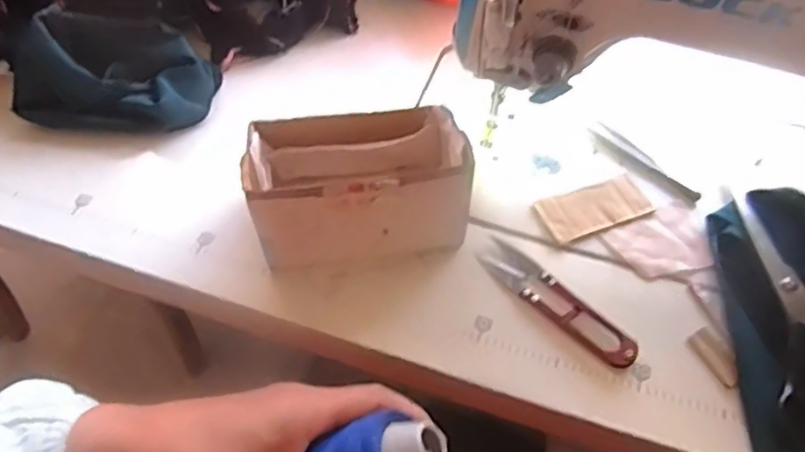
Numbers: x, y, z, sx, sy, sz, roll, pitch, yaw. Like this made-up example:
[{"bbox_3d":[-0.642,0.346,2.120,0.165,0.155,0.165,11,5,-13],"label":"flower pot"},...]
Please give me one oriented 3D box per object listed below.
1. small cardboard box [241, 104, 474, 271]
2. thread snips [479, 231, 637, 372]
[{"bbox_3d":[-0.029,-0.031,0.417,0.129,0.085,0.084,-9,56,-5],"label":"small cardboard box"},{"bbox_3d":[0.099,0.047,0.409,0.115,0.010,0.027,37,63,23],"label":"thread snips"}]

